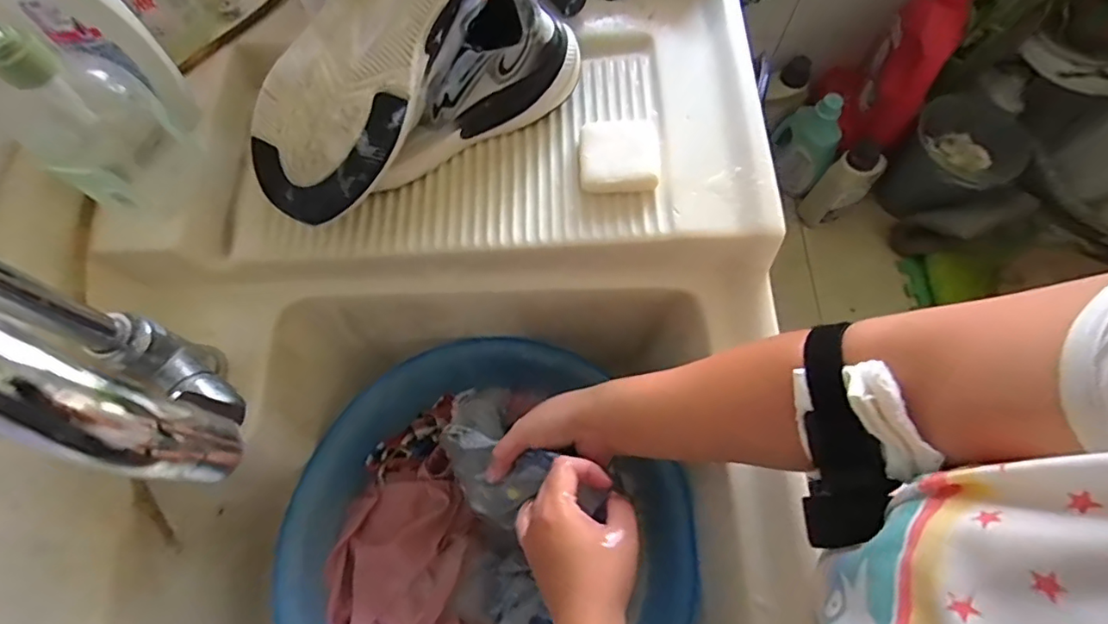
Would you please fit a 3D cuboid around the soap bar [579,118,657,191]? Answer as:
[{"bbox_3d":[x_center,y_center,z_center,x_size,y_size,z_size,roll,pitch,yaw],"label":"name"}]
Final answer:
[{"bbox_3d":[0.054,-0.131,0.454,0.064,0.015,0.072,1,68,0],"label":"soap bar"}]

